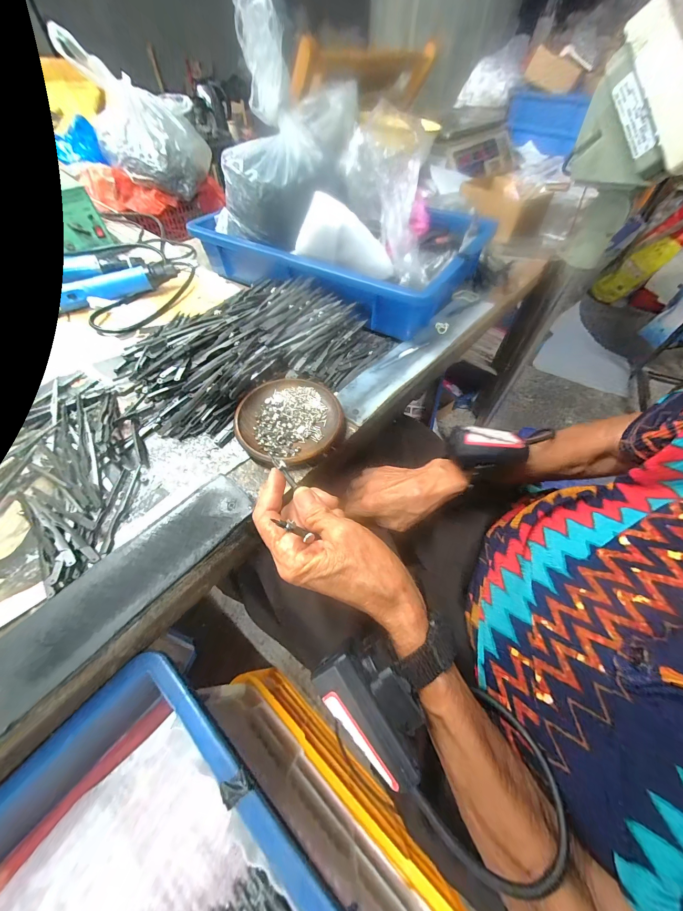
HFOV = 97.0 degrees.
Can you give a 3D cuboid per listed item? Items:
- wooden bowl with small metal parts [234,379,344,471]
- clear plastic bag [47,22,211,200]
[{"bbox_3d":[-0.055,-0.039,0.337,0.115,0.017,0.114,0,56,0],"label":"wooden bowl with small metal parts"},{"bbox_3d":[-0.437,-0.742,0.690,0.228,0.240,0.142,-19,58,-13],"label":"clear plastic bag"}]

